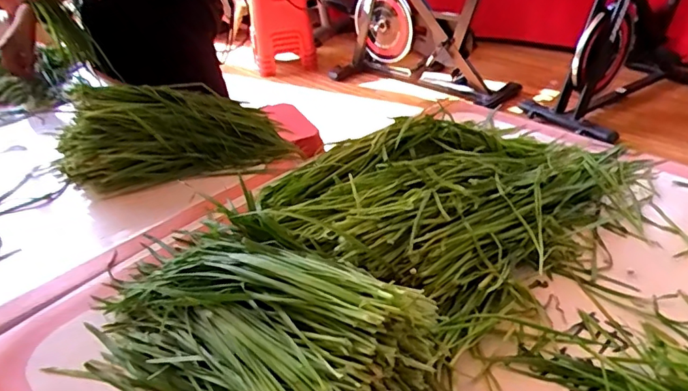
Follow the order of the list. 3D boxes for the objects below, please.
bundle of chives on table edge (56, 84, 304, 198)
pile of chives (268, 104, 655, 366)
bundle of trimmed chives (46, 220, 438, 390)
[{"bbox_3d":[-0.261,-0.106,0.781,0.329,0.110,0.148,-15,34,-14],"label":"bundle of chives on table edge"},{"bbox_3d":[0.160,-0.012,0.626,0.458,0.094,0.297,-25,37,-26],"label":"pile of chives"},{"bbox_3d":[-0.107,0.105,0.456,0.355,0.108,0.175,21,42,35],"label":"bundle of trimmed chives"}]

